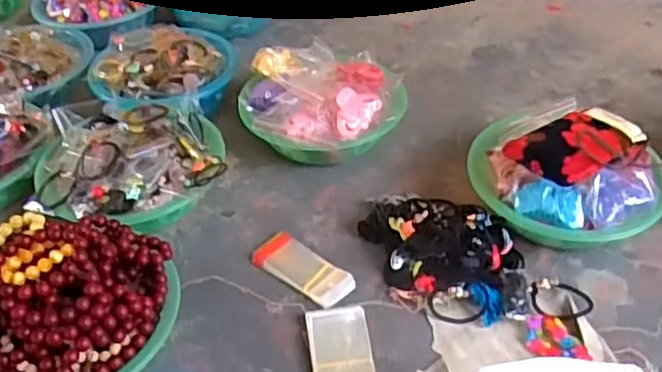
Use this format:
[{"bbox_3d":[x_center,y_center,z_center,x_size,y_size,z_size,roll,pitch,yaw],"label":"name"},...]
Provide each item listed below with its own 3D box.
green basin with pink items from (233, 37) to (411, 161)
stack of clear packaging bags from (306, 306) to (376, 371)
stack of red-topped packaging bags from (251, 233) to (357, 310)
[{"bbox_3d":[-0.010,-0.119,0.996,0.227,0.110,0.237,-1,41,1],"label":"green basin with pink items"},{"bbox_3d":[0.013,0.186,0.723,0.068,0.018,0.127,-6,41,-5],"label":"stack of clear packaging bags"},{"bbox_3d":[-0.033,0.102,0.817,0.122,0.015,0.056,28,49,29],"label":"stack of red-topped packaging bags"}]

